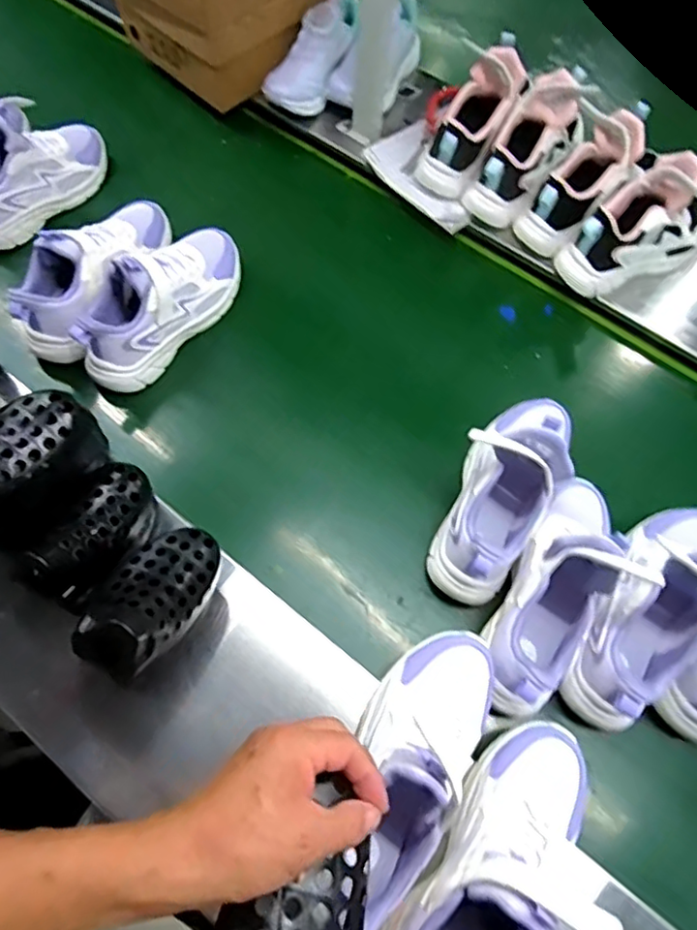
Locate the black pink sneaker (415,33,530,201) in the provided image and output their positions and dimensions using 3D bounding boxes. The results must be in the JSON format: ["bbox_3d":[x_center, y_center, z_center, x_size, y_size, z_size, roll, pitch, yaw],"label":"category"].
[{"bbox_3d":[0.167,-0.461,0.791,0.084,0.159,0.134,40,68,15],"label":"black pink sneaker"}]

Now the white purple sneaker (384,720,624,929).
[{"bbox_3d":[0.122,0.298,0.432,0.085,0.124,0.227,36,68,14],"label":"white purple sneaker"}]

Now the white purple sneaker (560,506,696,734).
[{"bbox_3d":[0.307,0.126,0.563,0.090,0.115,0.257,36,67,14],"label":"white purple sneaker"}]

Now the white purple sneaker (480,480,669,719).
[{"bbox_3d":[0.211,0.111,0.568,0.088,0.131,0.249,32,67,12],"label":"white purple sneaker"}]

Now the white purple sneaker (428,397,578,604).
[{"bbox_3d":[0.172,0.017,0.615,0.102,0.133,0.246,23,65,8],"label":"white purple sneaker"}]

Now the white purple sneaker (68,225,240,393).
[{"bbox_3d":[-0.222,-0.213,0.705,0.083,0.125,0.252,32,67,13],"label":"white purple sneaker"}]

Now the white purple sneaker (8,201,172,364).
[{"bbox_3d":[-0.310,-0.248,0.723,0.097,0.102,0.242,17,64,6],"label":"white purple sneaker"}]

